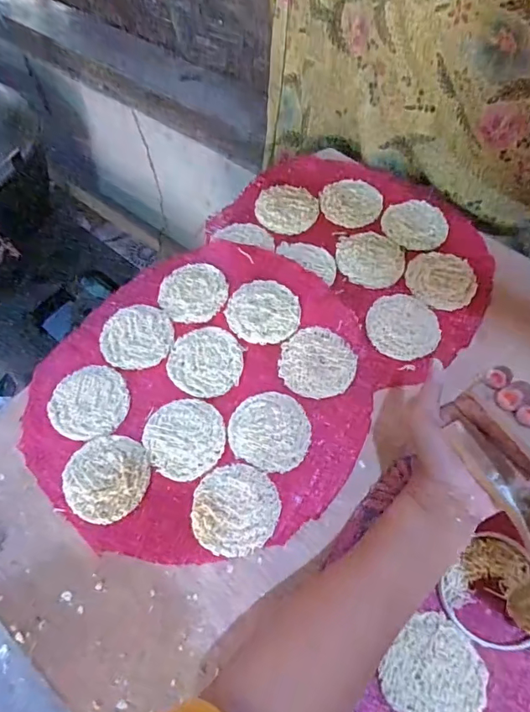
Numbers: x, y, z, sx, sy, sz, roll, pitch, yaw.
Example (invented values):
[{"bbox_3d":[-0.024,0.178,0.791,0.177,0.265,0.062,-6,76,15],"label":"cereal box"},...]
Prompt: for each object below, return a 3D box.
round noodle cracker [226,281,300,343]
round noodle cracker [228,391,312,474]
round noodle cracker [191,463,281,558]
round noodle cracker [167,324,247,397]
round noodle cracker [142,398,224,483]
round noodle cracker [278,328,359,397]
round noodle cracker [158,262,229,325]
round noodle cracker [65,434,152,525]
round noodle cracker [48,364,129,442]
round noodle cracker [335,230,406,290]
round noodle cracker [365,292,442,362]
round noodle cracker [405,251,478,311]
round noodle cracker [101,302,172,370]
[{"bbox_3d":[-0.002,-0.051,0.526,0.078,0.009,0.080,-1,63,1],"label":"round noodle cracker"},{"bbox_3d":[0.006,0.074,0.466,0.079,0.006,0.077,-1,63,1],"label":"round noodle cracker"},{"bbox_3d":[-0.027,0.141,0.433,0.076,0.009,0.079,-1,63,1],"label":"round noodle cracker"},{"bbox_3d":[-0.063,0.005,0.505,0.079,0.009,0.078,-1,63,1],"label":"round noodle cracker"},{"bbox_3d":[-0.079,0.079,0.463,0.074,0.004,0.081,-1,63,1],"label":"round noodle cracker"},{"bbox_3d":[0.056,0.005,0.498,0.080,0.011,0.073,-1,63,1],"label":"round noodle cracker"},{"bbox_3d":[-0.083,-0.075,0.544,0.077,0.004,0.084,-1,63,1],"label":"round noodle cracker"},{"bbox_3d":[-0.151,0.114,0.448,0.079,0.008,0.078,-1,63,1],"label":"round noodle cracker"},{"bbox_3d":[-0.183,0.045,0.485,0.077,0.004,0.080,-1,63,1],"label":"round noodle cracker"},{"bbox_3d":[0.127,-0.118,0.567,0.080,0.004,0.082,-1,63,1],"label":"round noodle cracker"},{"bbox_3d":[0.154,-0.034,0.524,0.079,0.004,0.082,-1,63,1],"label":"round noodle cracker"},{"bbox_3d":[0.208,-0.091,0.553,0.079,0.004,0.080,-1,63,1],"label":"round noodle cracker"},{"bbox_3d":[-0.142,-0.023,0.519,0.076,0.004,0.078,-1,63,1],"label":"round noodle cracker"}]

